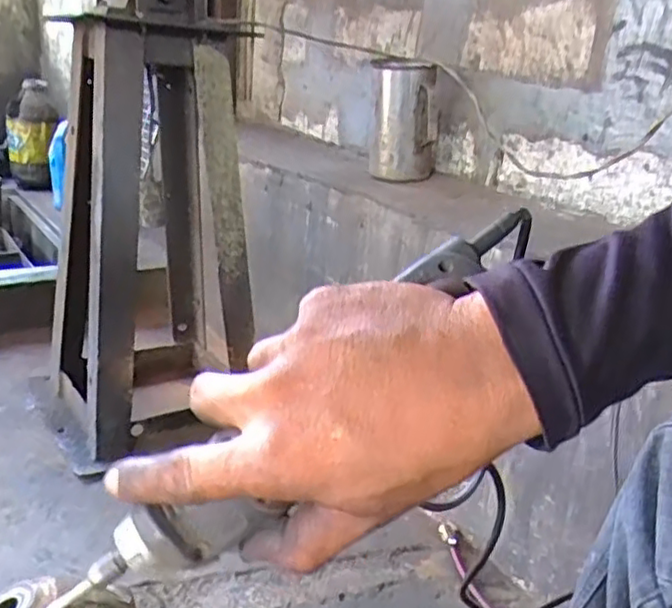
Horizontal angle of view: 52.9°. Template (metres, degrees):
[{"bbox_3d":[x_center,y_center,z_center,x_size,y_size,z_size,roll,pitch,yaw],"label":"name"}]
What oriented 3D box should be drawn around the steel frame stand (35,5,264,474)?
[{"bbox_3d":[-0.384,-0.129,1.373,0.401,0.797,0.472,-1,20,-21],"label":"steel frame stand"}]

